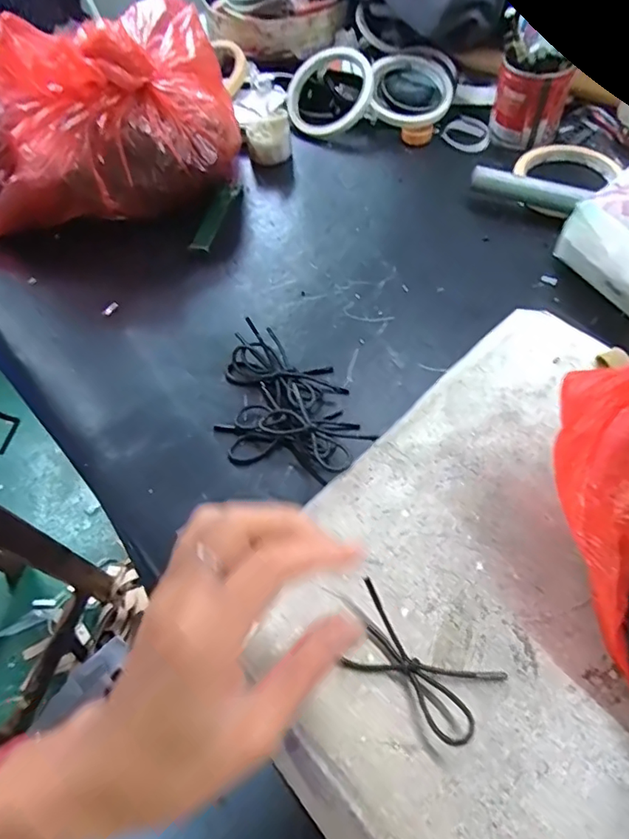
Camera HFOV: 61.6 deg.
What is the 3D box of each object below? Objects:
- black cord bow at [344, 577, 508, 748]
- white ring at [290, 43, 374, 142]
[{"bbox_3d":[0.047,0.114,0.248,0.074,0.010,0.040,28,63,20],"label":"black cord bow"},{"bbox_3d":[0.015,-0.337,0.543,0.089,0.019,0.093,-6,85,19],"label":"white ring"}]

